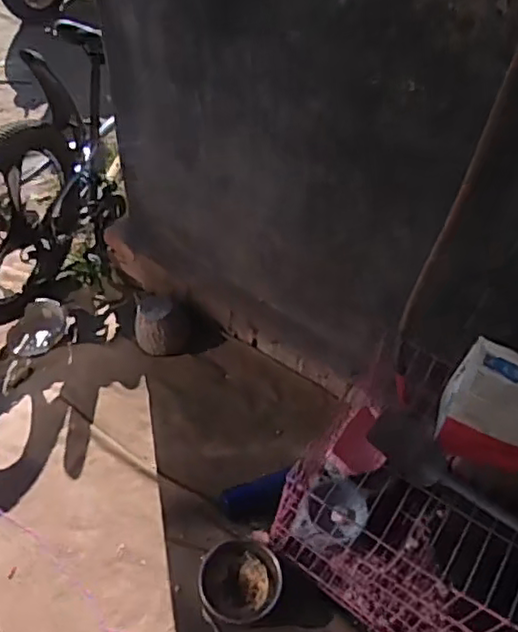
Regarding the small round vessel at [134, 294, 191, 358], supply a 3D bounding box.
[{"bbox_3d":[-0.234,0.023,1.583,0.143,0.112,0.123,-5,52,-7],"label":"small round vessel"}]

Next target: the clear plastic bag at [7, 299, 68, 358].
[{"bbox_3d":[-0.600,0.034,1.777,0.144,0.043,0.185,22,53,14],"label":"clear plastic bag"}]

